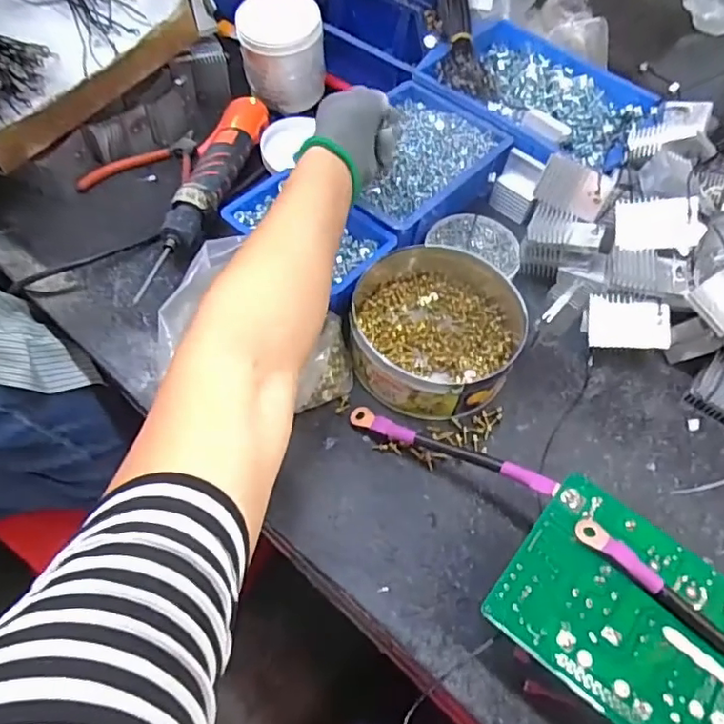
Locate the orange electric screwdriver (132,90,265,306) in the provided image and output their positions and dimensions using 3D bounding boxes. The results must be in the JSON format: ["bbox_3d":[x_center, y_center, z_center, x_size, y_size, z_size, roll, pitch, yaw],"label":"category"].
[{"bbox_3d":[-0.164,-0.181,0.589,0.049,0.048,0.279,14,58,5],"label":"orange electric screwdriver"}]

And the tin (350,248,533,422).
[{"bbox_3d":[0.067,-0.038,0.516,0.148,0.052,0.178,10,58,2],"label":"tin"}]

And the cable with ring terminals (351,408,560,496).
[{"bbox_3d":[0.064,0.065,0.439,0.173,0.010,0.016,17,56,29],"label":"cable with ring terminals"}]

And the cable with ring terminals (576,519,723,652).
[{"bbox_3d":[0.210,0.158,0.351,0.171,0.009,0.016,38,63,18],"label":"cable with ring terminals"}]

